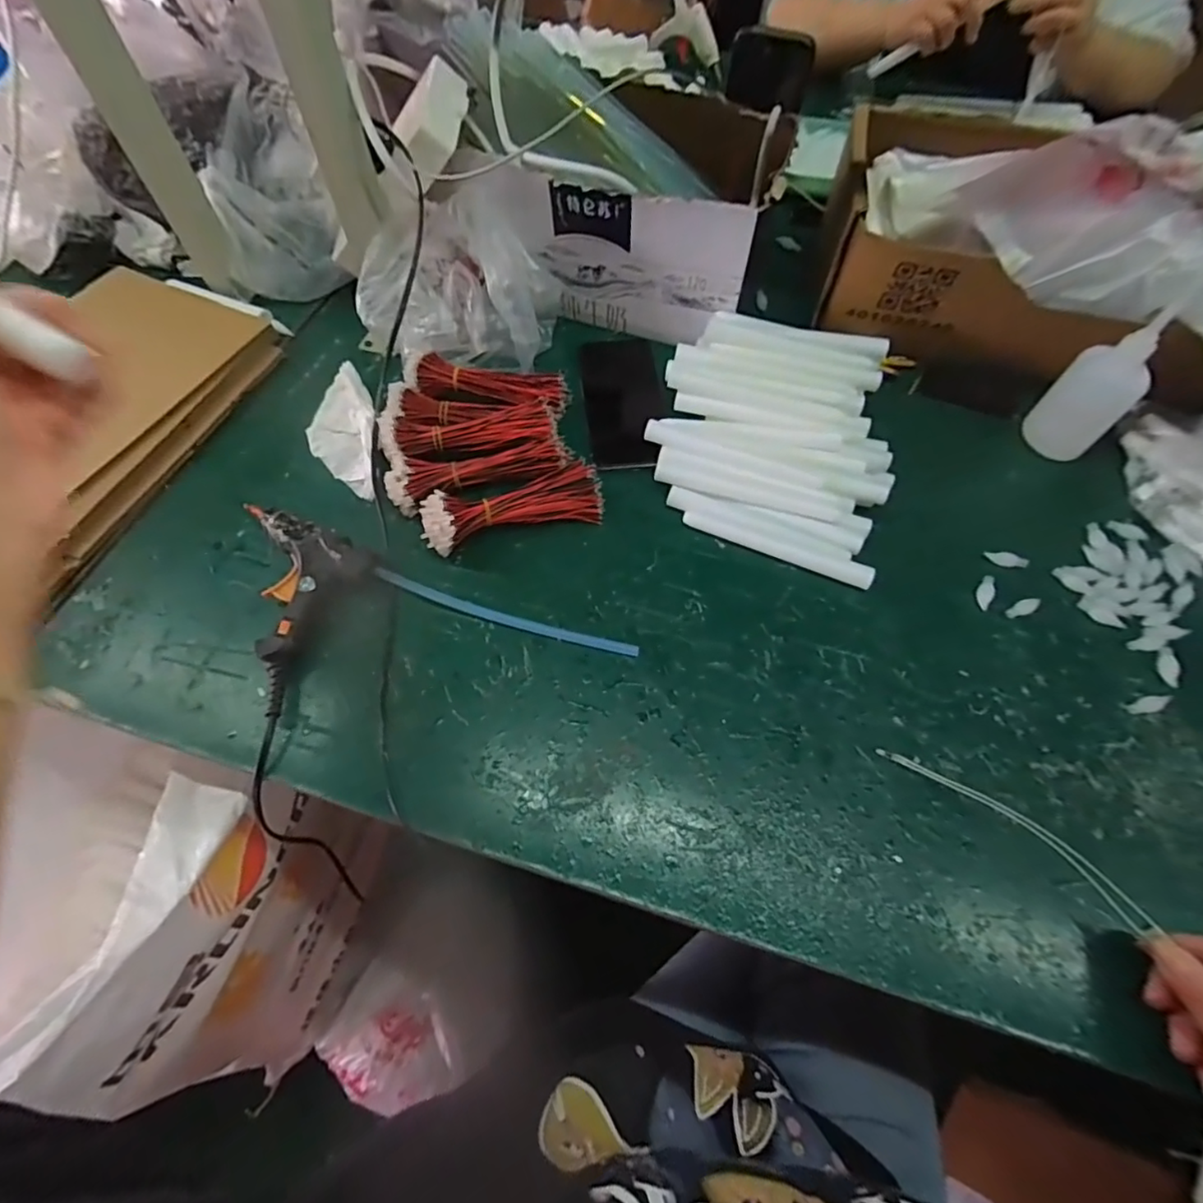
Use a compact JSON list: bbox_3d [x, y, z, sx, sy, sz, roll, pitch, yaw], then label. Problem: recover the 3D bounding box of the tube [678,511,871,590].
[{"bbox_3d":[0.141,-0.047,0.469,0.150,0.018,0.021,24,63,11],"label":"tube"}]

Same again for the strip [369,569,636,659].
[{"bbox_3d":[-0.072,0.010,0.434,0.203,0.010,0.011,16,65,6],"label":"strip"}]

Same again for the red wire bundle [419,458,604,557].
[{"bbox_3d":[-0.069,-0.079,0.464,0.143,0.042,0.053,-16,63,-10],"label":"red wire bundle"}]

